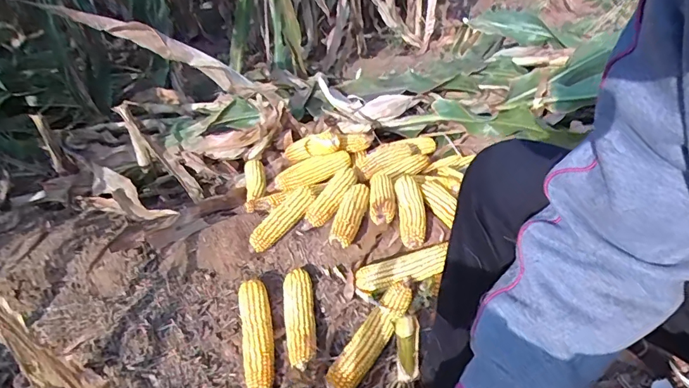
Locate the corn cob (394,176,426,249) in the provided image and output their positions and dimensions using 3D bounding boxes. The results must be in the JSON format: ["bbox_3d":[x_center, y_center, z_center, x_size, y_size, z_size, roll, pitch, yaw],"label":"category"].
[{"bbox_3d":[0.140,0.034,0.975,0.053,0.057,0.246,-3,30,4],"label":"corn cob"}]

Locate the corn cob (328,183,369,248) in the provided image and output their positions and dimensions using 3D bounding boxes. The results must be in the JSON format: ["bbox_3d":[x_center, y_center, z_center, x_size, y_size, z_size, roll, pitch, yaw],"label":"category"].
[{"bbox_3d":[0.014,0.044,0.966,0.057,0.044,0.224,3,31,14],"label":"corn cob"}]

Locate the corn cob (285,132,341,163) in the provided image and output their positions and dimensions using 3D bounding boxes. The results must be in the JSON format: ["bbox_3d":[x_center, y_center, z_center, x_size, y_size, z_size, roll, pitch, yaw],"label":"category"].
[{"bbox_3d":[-0.098,-0.129,1.259,0.212,0.059,0.066,-11,20,42],"label":"corn cob"}]

